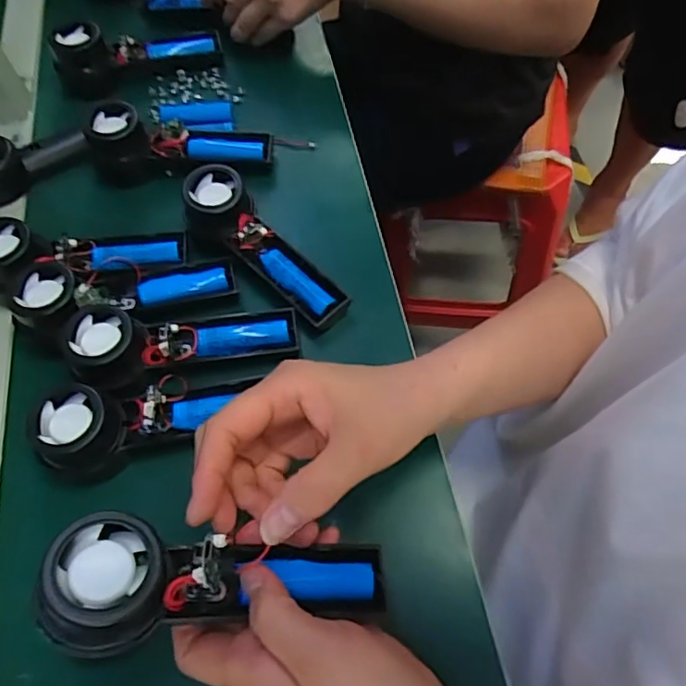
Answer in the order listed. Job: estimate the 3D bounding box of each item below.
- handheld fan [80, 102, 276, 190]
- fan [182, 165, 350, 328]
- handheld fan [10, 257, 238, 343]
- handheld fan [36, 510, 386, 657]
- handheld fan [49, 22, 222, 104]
[{"bbox_3d":[-0.143,-0.175,0.510,0.153,0.052,0.046,-5,61,2],"label":"handheld fan"},{"bbox_3d":[-0.066,-0.070,0.451,0.055,0.051,0.159,-38,65,-16],"label":"fan"},{"bbox_3d":[-0.165,-0.034,0.430,0.163,0.038,0.071,-9,62,-3],"label":"handheld fan"},{"bbox_3d":[-0.053,0.112,0.271,0.157,0.035,0.051,12,58,-25],"label":"handheld fan"},{"bbox_3d":[-0.208,-0.297,0.585,0.160,0.045,0.062,-23,63,-11],"label":"handheld fan"}]

